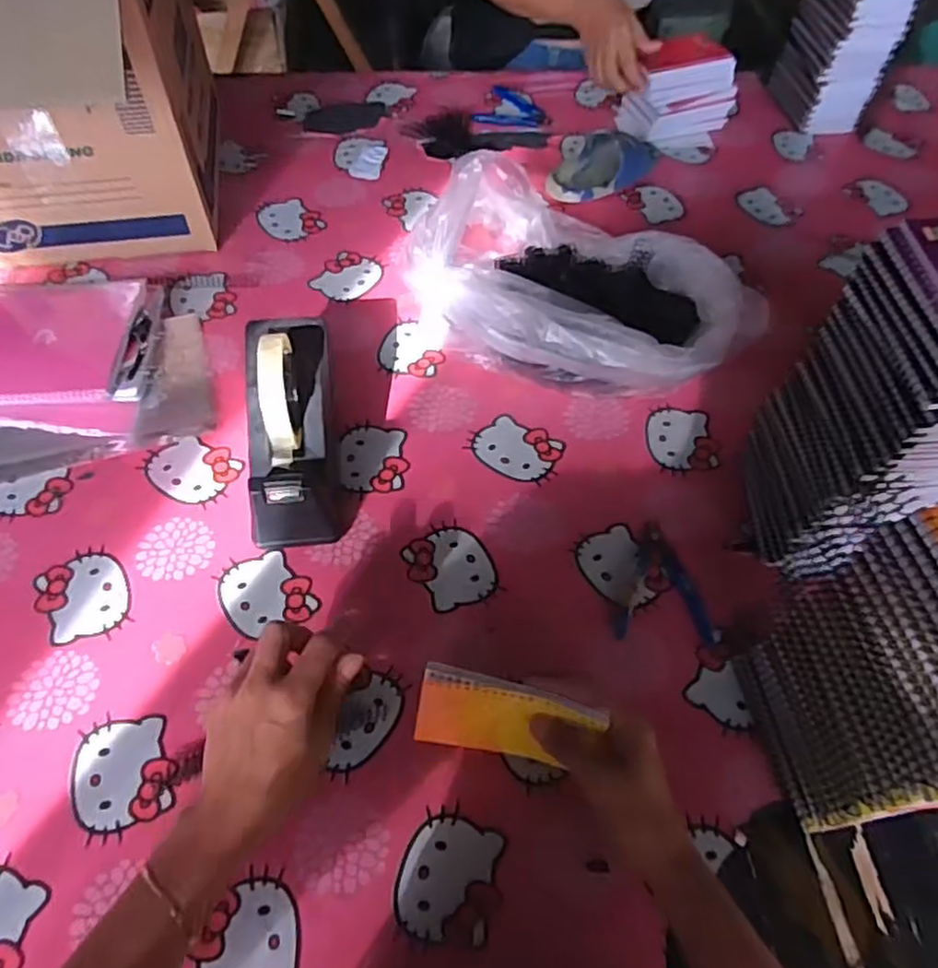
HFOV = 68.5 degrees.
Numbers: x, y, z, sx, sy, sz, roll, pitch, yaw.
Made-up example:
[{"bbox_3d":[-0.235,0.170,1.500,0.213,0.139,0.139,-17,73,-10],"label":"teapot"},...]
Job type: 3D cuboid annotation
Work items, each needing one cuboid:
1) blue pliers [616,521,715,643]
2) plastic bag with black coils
[{"bbox_3d":[0.168,0.084,0.609,0.082,0.007,0.112,4,57,-1],"label":"blue pliers"},{"bbox_3d":[0.119,-0.221,0.752,0.351,0.111,0.259,34,61,17],"label":"plastic bag with black coils"}]

